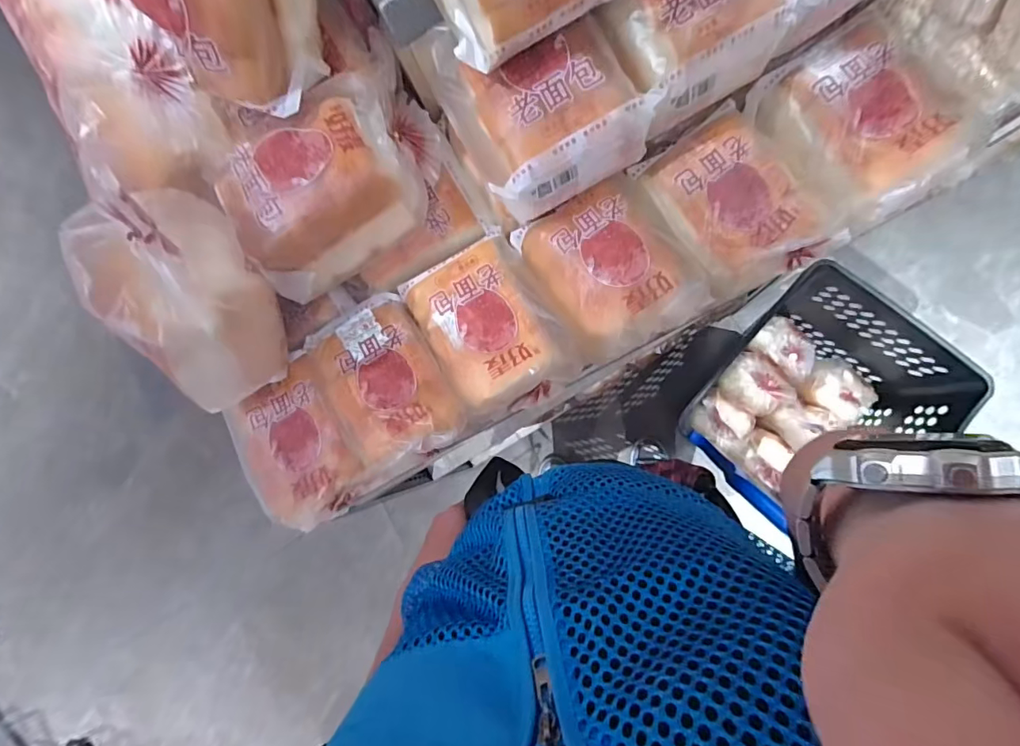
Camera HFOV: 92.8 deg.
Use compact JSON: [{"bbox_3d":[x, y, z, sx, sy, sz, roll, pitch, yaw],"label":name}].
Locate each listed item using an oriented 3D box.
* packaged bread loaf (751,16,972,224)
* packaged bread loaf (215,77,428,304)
[{"bbox_3d":[0.380,-0.272,0.511,0.147,0.057,0.198,-32,82,6],"label":"packaged bread loaf"},{"bbox_3d":[-0.194,-0.199,0.510,0.182,0.100,0.159,-26,80,6],"label":"packaged bread loaf"}]

